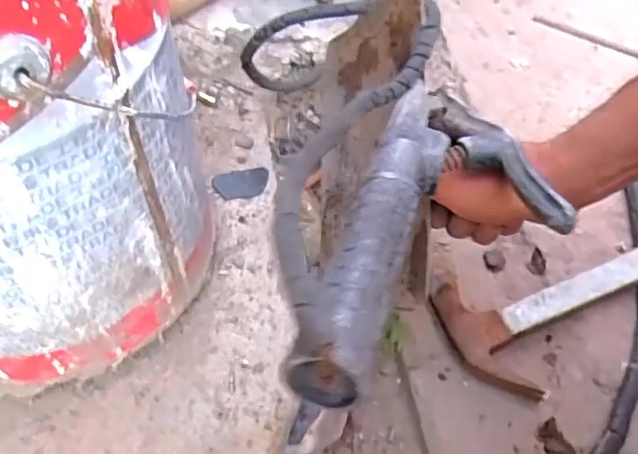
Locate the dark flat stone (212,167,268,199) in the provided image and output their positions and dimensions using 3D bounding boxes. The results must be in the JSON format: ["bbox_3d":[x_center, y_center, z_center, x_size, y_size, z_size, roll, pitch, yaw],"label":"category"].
[{"bbox_3d":[-0.081,-0.046,0.628,0.056,0.006,0.036,-9,57,-6],"label":"dark flat stone"}]

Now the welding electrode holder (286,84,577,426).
[{"bbox_3d":[0.036,-0.007,0.320,0.035,0.027,0.256,15,43,9],"label":"welding electrode holder"}]

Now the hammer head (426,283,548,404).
[{"bbox_3d":[0.140,0.097,0.522,0.048,0.026,0.118,-21,59,-13],"label":"hammer head"}]

